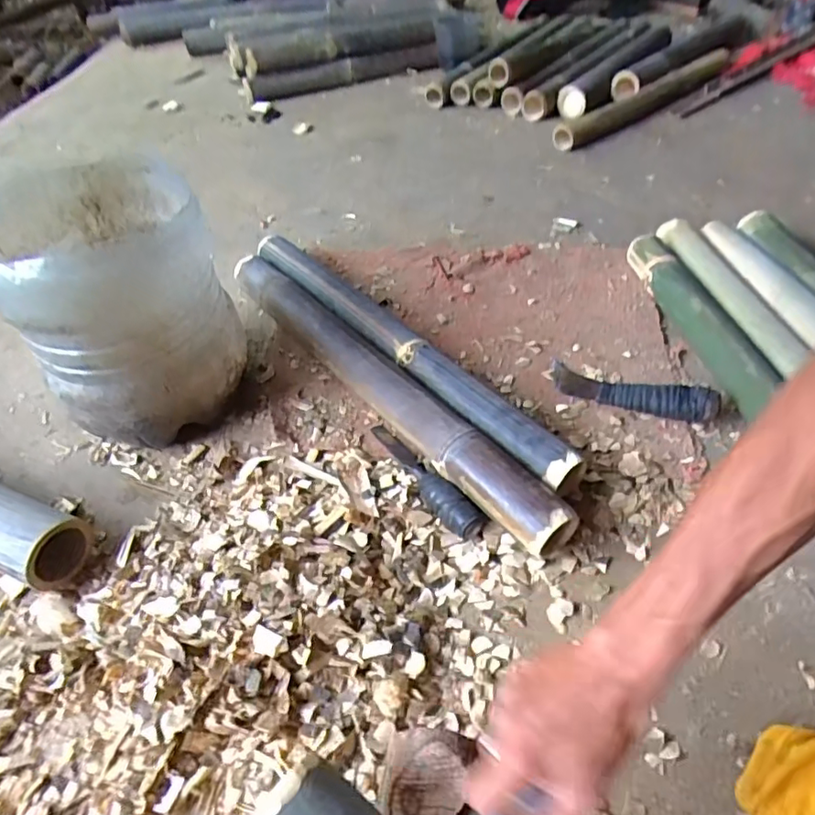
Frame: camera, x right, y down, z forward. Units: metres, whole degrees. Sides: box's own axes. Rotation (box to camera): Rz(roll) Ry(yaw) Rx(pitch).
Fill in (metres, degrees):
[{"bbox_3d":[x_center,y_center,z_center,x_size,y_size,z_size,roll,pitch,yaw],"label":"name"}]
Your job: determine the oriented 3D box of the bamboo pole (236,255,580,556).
[{"bbox_3d":[-0.053,-0.044,0.759,0.061,0.067,0.661,-32,53,-23],"label":"bamboo pole"}]

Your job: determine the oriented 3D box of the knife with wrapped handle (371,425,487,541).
[{"bbox_3d":[0.011,0.073,0.661,0.035,0.032,0.200,-31,53,-22],"label":"knife with wrapped handle"}]

